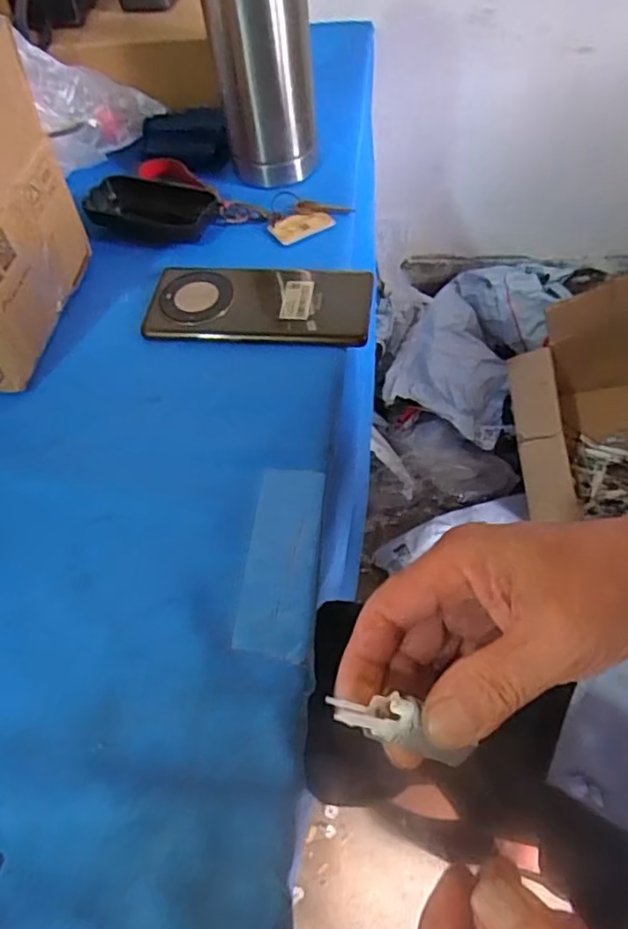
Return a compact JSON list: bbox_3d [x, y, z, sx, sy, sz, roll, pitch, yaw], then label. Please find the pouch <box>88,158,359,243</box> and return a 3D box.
[{"bbox_3d":[-0.086,-0.218,0.526,0.203,0.022,0.092,12,58,13],"label":"pouch"}]

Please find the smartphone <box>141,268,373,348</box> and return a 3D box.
[{"bbox_3d":[-0.040,-0.120,0.463,0.161,0.013,0.075,3,56,8],"label":"smartphone"}]

